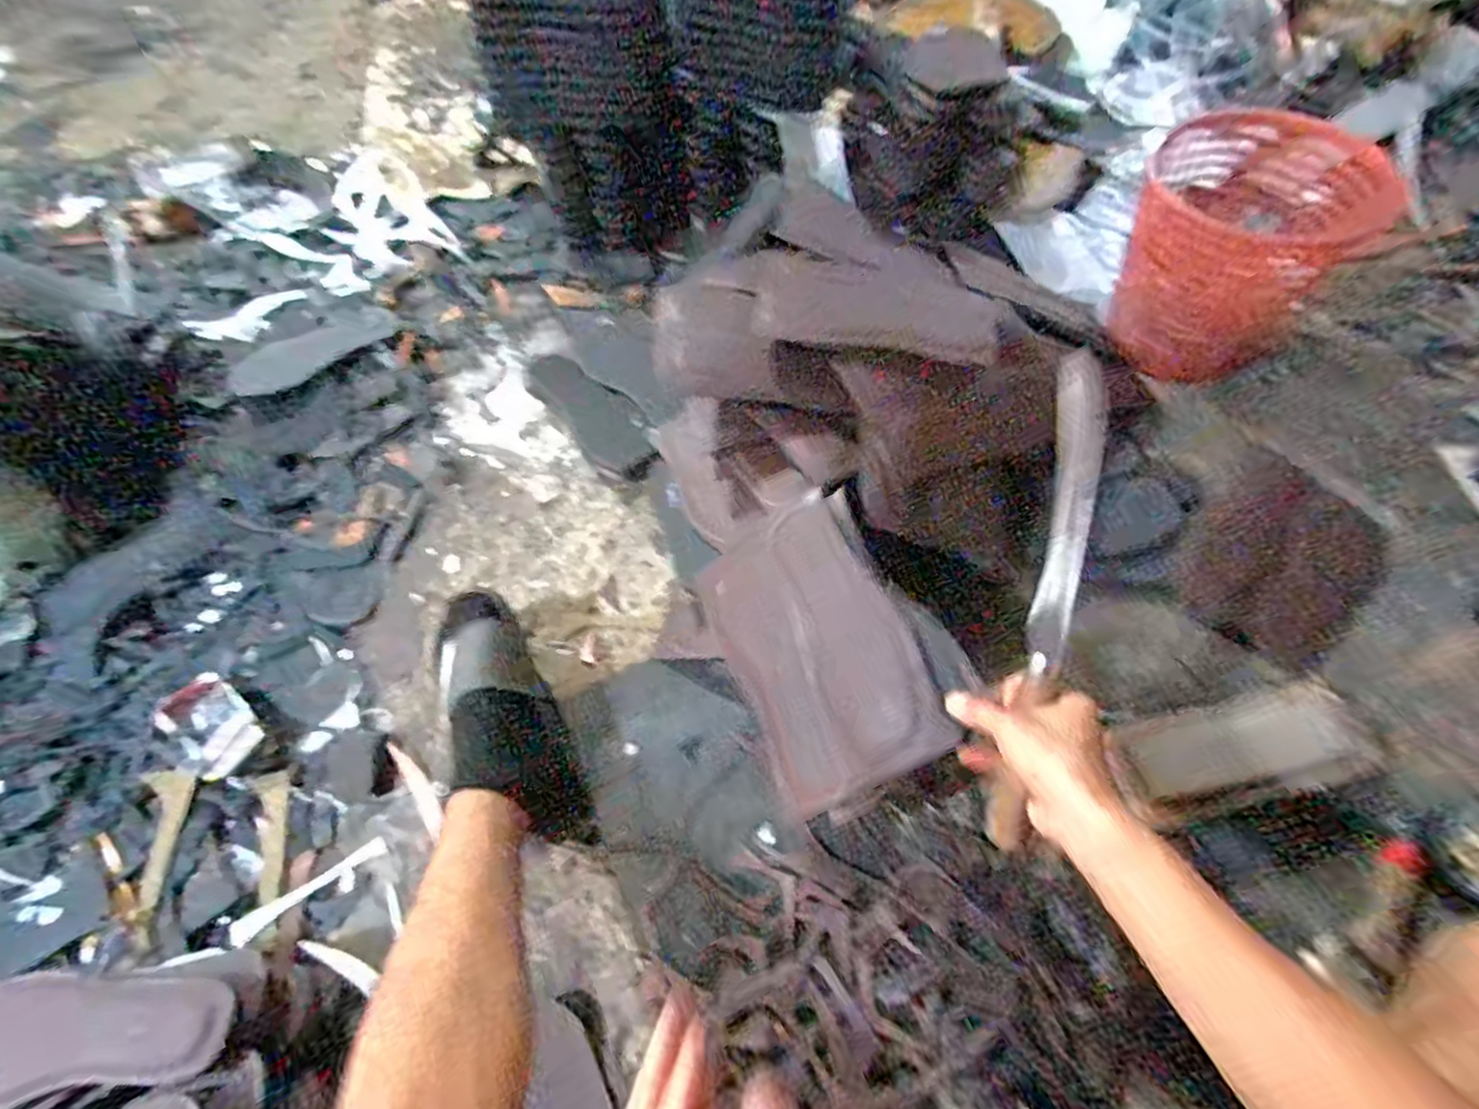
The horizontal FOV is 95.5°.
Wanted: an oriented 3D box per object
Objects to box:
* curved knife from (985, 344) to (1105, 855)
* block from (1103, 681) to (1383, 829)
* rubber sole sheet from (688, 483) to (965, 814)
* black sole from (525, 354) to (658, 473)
[{"bbox_3d":[0.218,0.040,0.479,0.029,0.029,0.353,8,96,5],"label":"curved knife"},{"bbox_3d":[0.482,0.190,0.645,0.194,0.032,0.095,-20,61,17],"label":"block"},{"bbox_3d":[0.065,0.081,0.611,0.173,0.024,0.265,-38,59,25],"label":"rubber sole sheet"},{"bbox_3d":[-0.213,-0.210,0.929,0.092,0.051,0.281,-37,63,-17],"label":"black sole"}]

